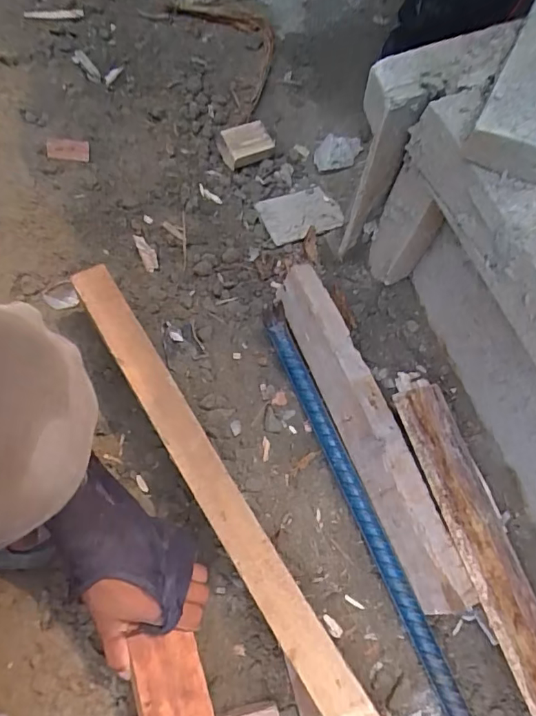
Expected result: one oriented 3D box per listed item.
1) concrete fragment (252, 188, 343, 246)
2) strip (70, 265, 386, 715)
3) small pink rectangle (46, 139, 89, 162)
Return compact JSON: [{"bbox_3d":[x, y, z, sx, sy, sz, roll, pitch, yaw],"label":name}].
[{"bbox_3d":[0.049,-0.230,0.794,0.131,0.018,0.095,-21,63,-23],"label":"concrete fragment"},{"bbox_3d":[0.021,0.232,0.458,0.046,0.018,0.821,-31,73,-12],"label":"strip"},{"bbox_3d":[-0.302,-0.313,0.747,0.066,0.010,0.030,8,96,4],"label":"small pink rectangle"}]

